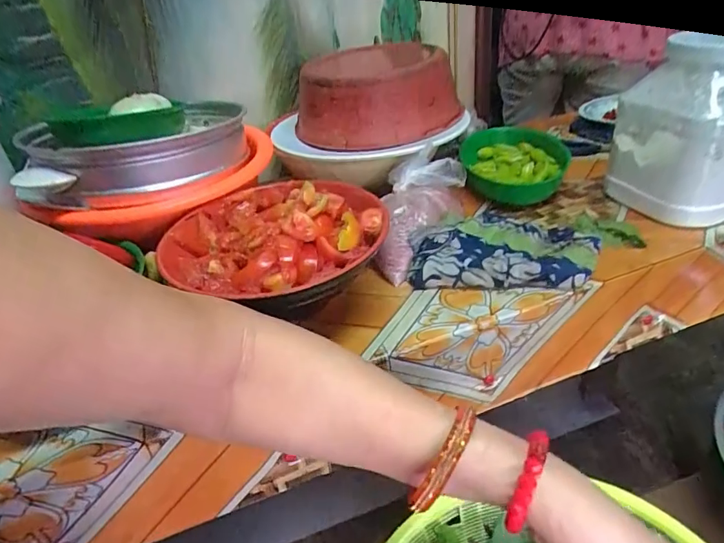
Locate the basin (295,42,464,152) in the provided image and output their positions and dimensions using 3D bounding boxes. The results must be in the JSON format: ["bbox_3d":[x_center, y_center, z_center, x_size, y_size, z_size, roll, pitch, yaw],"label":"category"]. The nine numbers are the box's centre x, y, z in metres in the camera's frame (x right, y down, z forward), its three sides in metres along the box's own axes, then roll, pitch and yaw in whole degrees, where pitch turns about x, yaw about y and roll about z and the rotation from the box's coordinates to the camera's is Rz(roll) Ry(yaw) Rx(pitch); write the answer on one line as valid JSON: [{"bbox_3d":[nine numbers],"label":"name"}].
[{"bbox_3d":[0.025,-0.234,0.607,0.213,0.092,0.251,-8,30,-1],"label":"basin"}]

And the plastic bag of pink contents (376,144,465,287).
[{"bbox_3d":[0.056,-0.059,0.486,0.077,0.052,0.166,7,52,24],"label":"plastic bag of pink contents"}]

